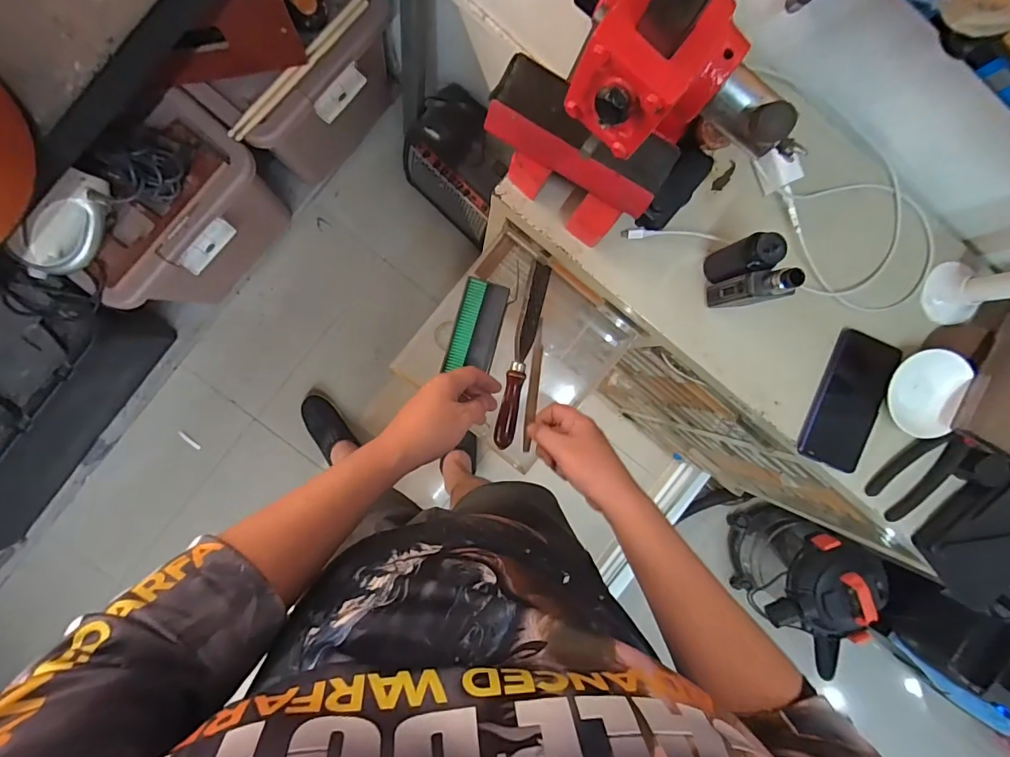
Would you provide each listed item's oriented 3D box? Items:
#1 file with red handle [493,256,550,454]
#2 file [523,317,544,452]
[{"bbox_3d":[0.022,-0.029,0.625,0.028,0.036,0.248,13,90,-6],"label":"file with red handle"},{"bbox_3d":[0.038,0.004,0.599,0.013,0.012,0.186,12,64,-6],"label":"file"}]

